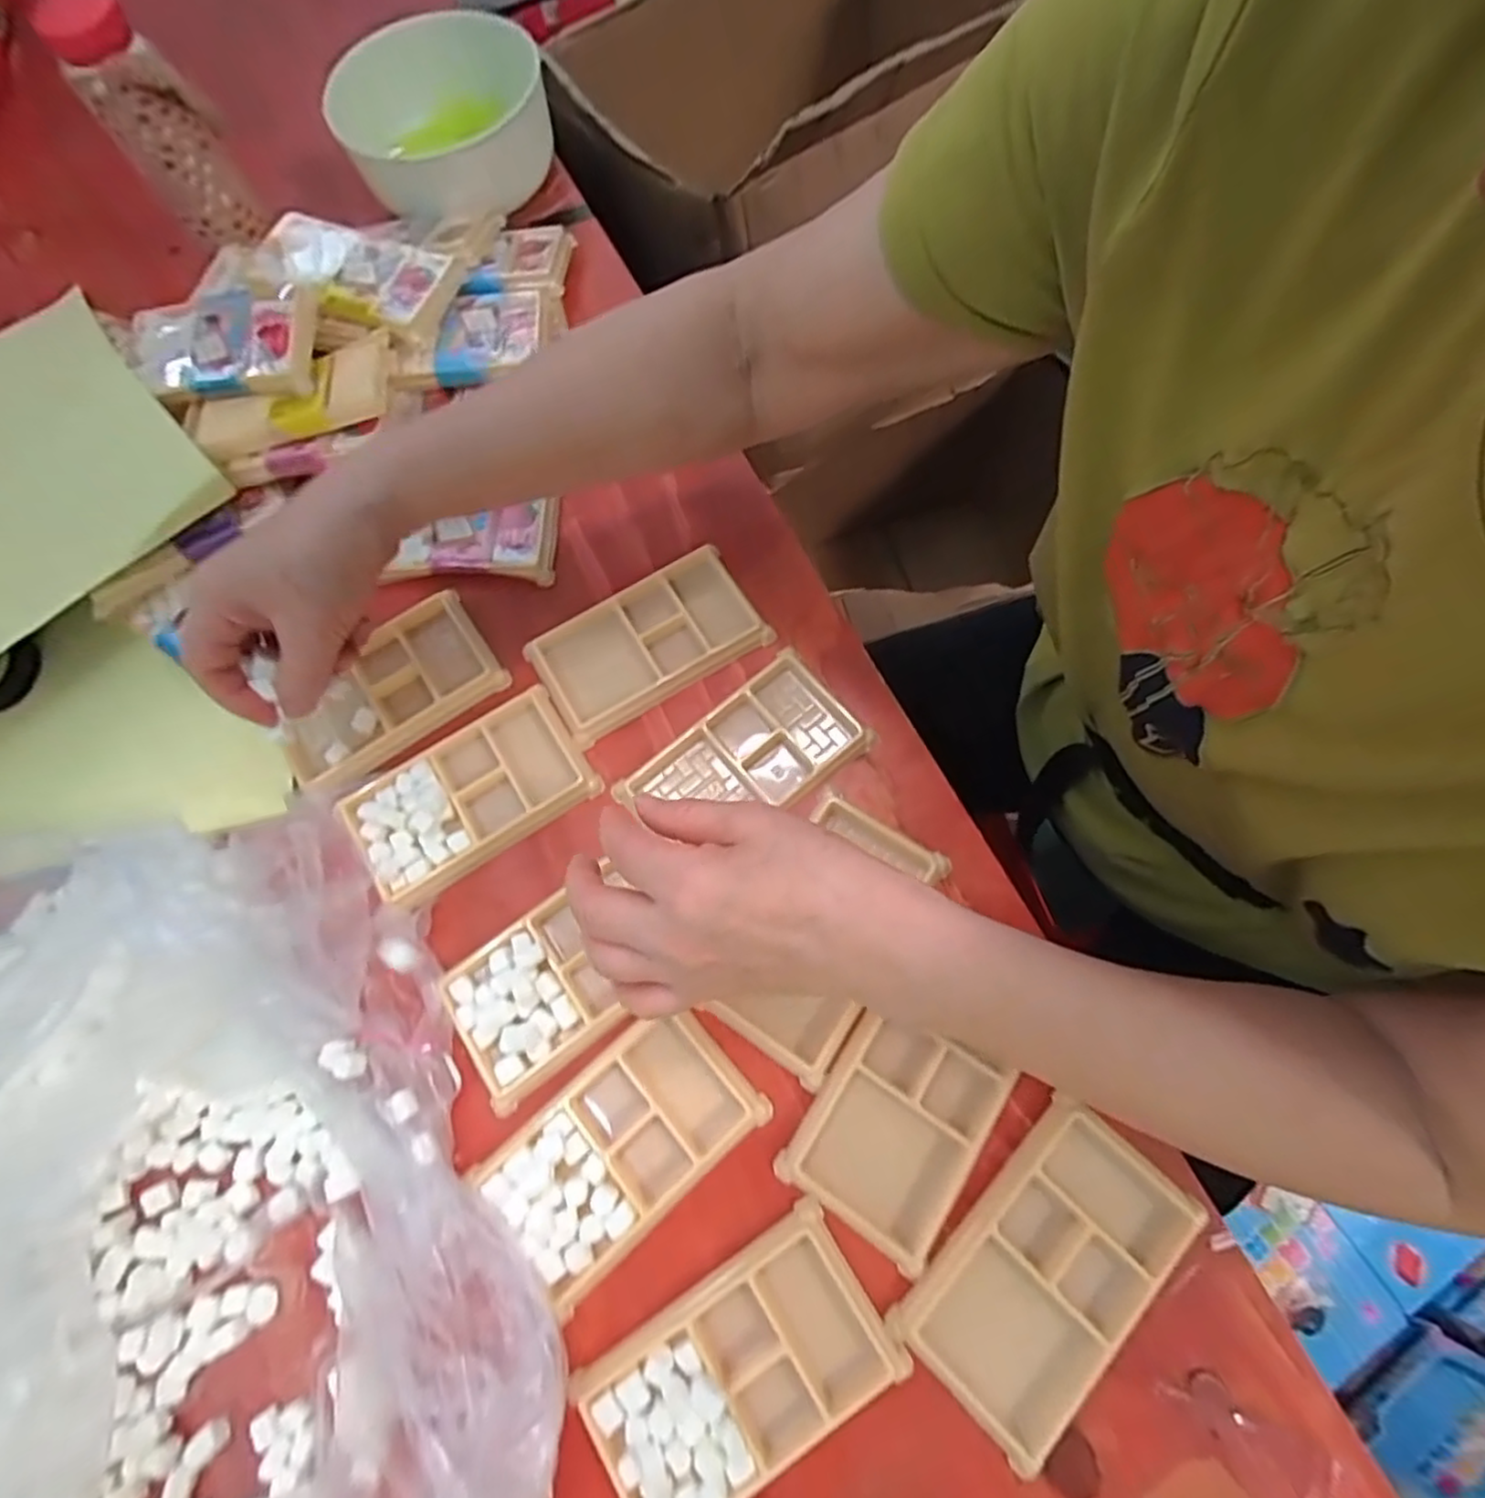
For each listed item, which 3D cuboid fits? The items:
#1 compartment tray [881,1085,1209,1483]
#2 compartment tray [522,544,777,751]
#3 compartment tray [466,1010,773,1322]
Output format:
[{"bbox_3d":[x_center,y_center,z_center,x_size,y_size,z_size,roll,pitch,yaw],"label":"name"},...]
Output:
[{"bbox_3d":[0.140,0.236,0.315,0.074,0.011,0.134,42,78,14],"label":"compartment tray"},{"bbox_3d":[-0.058,-0.066,0.426,0.135,0.011,0.077,-30,73,-6],"label":"compartment tray"},{"bbox_3d":[-0.060,0.195,0.342,0.127,0.017,0.076,-40,74,-11],"label":"compartment tray"}]

